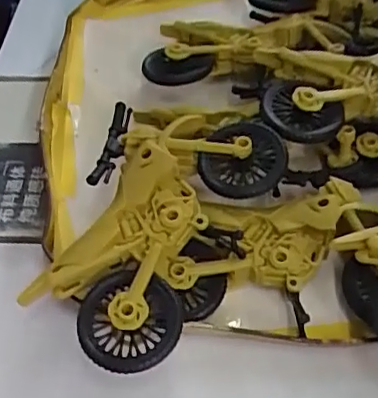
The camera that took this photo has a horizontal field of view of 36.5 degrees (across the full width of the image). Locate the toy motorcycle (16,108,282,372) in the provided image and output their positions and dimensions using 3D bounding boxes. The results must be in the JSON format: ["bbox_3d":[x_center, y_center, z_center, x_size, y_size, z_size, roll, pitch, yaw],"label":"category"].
[{"bbox_3d":[-0.015,0.011,0.241,0.073,0.050,0.117,23,55,18],"label":"toy motorcycle"}]

